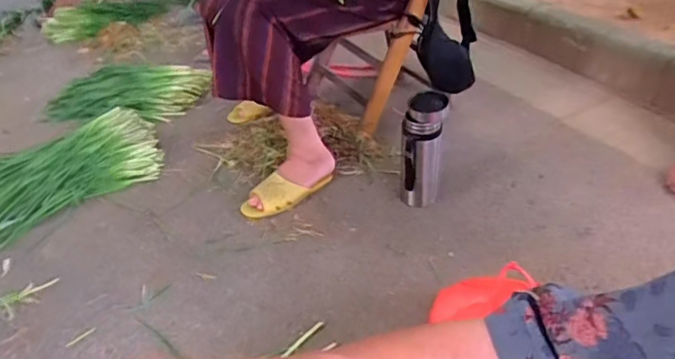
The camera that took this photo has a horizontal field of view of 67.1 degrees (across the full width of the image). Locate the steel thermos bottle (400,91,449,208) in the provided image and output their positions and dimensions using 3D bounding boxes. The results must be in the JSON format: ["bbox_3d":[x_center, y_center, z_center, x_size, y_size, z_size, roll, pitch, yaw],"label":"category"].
[{"bbox_3d":[0.176,-0.049,1.061,0.085,0.260,0.090,1,39,5],"label":"steel thermos bottle"}]

